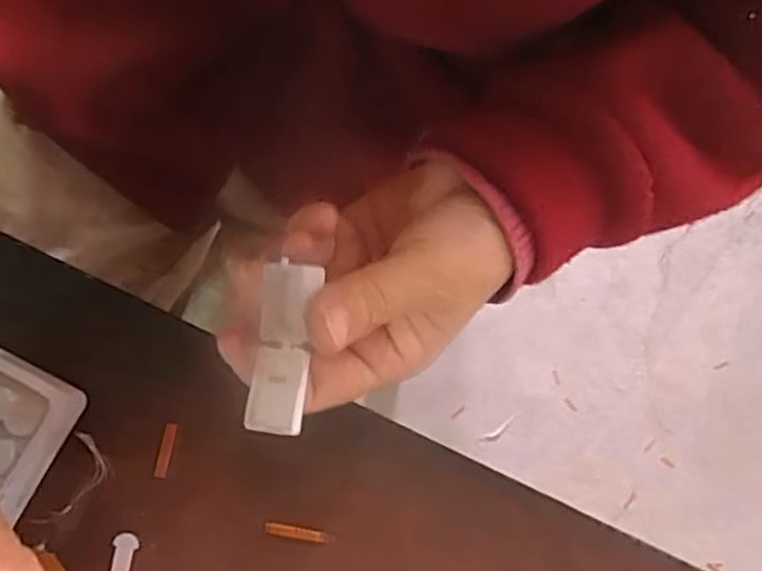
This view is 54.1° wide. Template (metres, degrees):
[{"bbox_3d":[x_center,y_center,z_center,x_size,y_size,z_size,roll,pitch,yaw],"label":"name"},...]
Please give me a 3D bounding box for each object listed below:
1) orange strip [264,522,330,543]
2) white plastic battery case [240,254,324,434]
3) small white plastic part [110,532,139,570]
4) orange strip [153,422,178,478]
[{"bbox_3d":[-0.034,0.100,0.302,0.027,0.004,0.005,10,76,1],"label":"orange strip"},{"bbox_3d":[-0.033,0.020,0.247,0.018,0.012,0.056,6,71,0],"label":"white plastic battery case"},{"bbox_3d":[-0.103,0.108,0.296,0.010,0.004,0.017,9,76,0],"label":"small white plastic part"},{"bbox_3d":[-0.089,0.068,0.308,0.005,0.004,0.022,11,77,1],"label":"orange strip"}]

